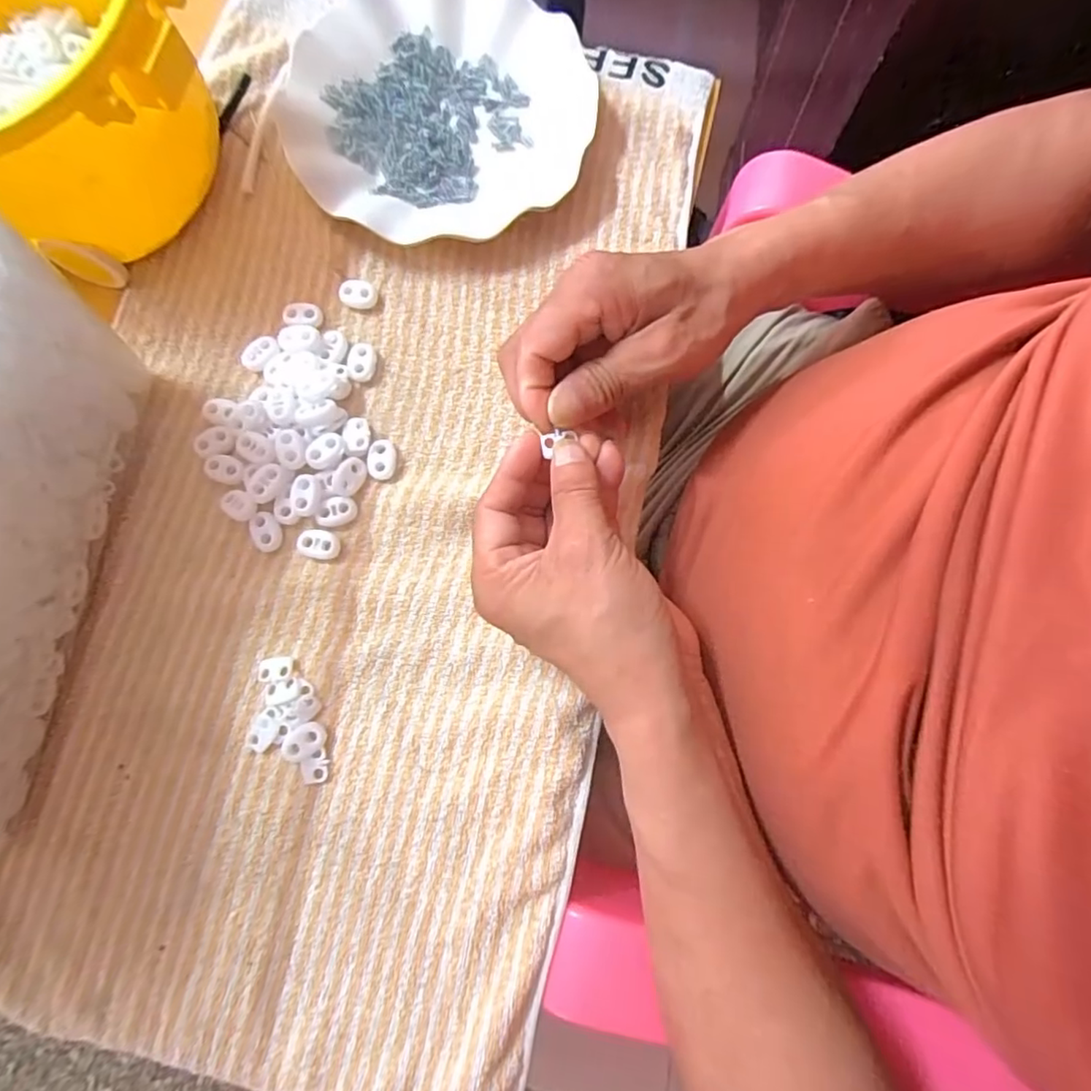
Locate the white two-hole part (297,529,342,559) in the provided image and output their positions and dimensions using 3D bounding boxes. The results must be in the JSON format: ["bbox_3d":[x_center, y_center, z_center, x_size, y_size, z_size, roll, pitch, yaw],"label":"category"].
[{"bbox_3d":[-0.122,-0.001,0.308,0.024,0.004,0.015,11,79,3],"label":"white two-hole part"}]

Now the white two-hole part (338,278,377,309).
[{"bbox_3d":[-0.109,-0.145,0.334,0.024,0.008,0.014,9,79,2],"label":"white two-hole part"}]

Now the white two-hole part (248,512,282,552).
[{"bbox_3d":[-0.149,-0.008,0.308,0.015,0.004,0.021,-26,89,-18],"label":"white two-hole part"}]

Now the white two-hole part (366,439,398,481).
[{"bbox_3d":[-0.089,-0.047,0.317,0.015,0.006,0.022,0,78,0],"label":"white two-hole part"}]

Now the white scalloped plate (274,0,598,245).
[{"bbox_3d":[-0.063,-0.260,0.349,0.178,0.025,0.176,0,78,0],"label":"white scalloped plate"}]

